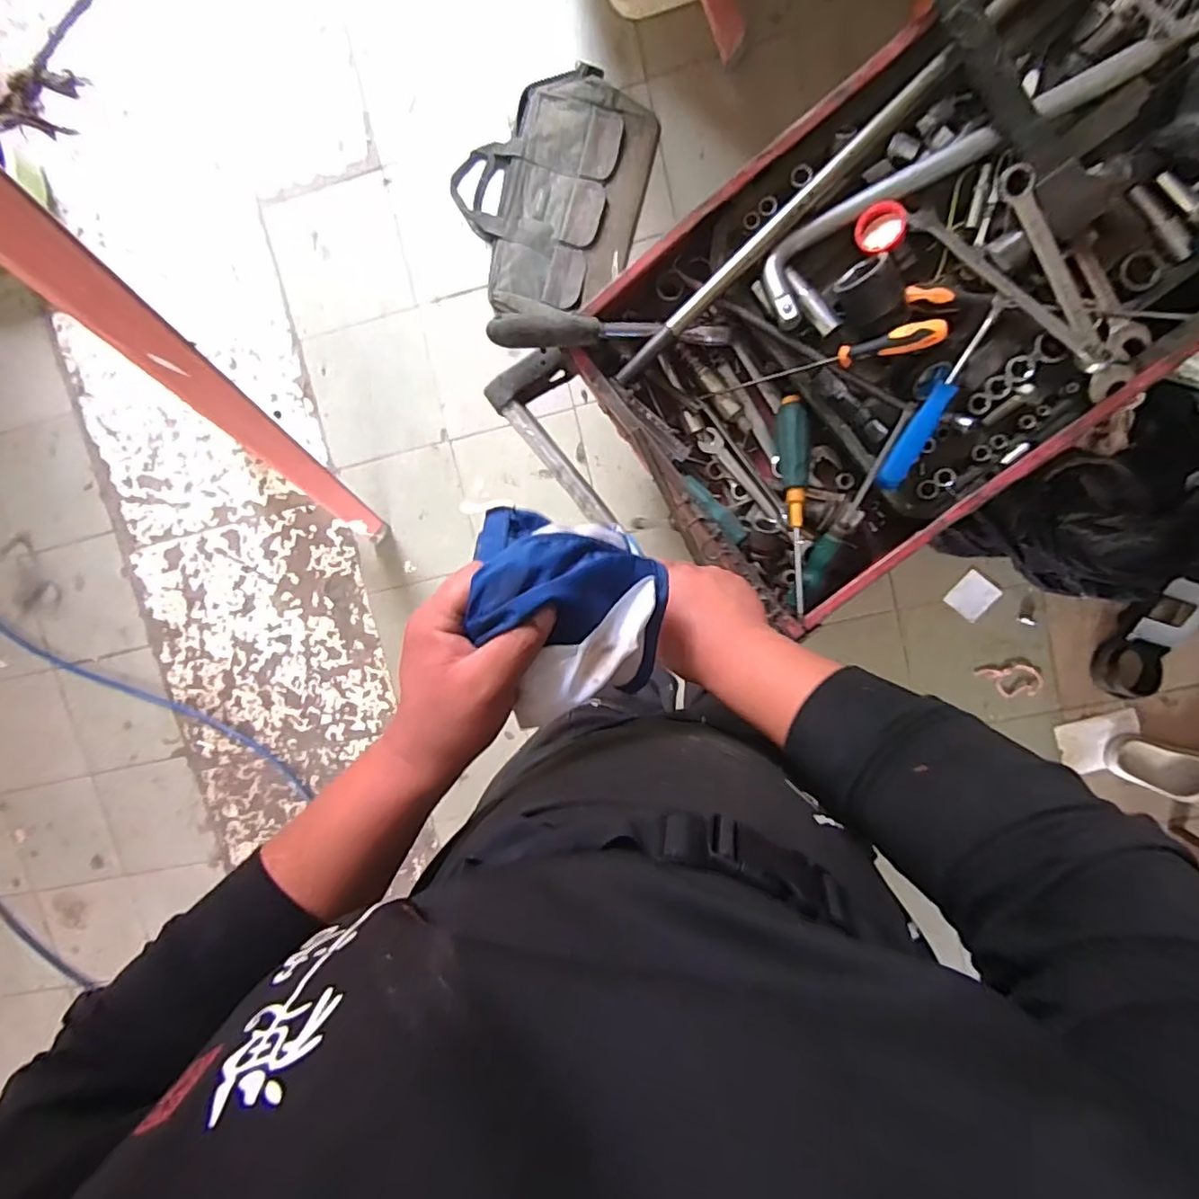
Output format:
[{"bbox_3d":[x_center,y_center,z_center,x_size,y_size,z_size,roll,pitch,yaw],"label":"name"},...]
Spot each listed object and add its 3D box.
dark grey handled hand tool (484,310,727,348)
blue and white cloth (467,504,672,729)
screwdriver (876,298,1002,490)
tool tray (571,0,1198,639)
[{"bbox_3d":[0.017,-0.256,0.579,0.241,0.031,0.023,-8,97,-21],"label":"dark grey handled hand tool"},{"bbox_3d":[-0.017,0.003,0.426,0.117,0.125,0.148,-10,96,7],"label":"blue and white cloth"},{"bbox_3d":[0.315,-0.184,0.556,0.030,0.031,0.184,30,101,1],"label":"screwdriver"},{"bbox_3d":[0.345,-0.319,0.562,0.718,0.106,0.373,-38,93,10],"label":"tool tray"}]

